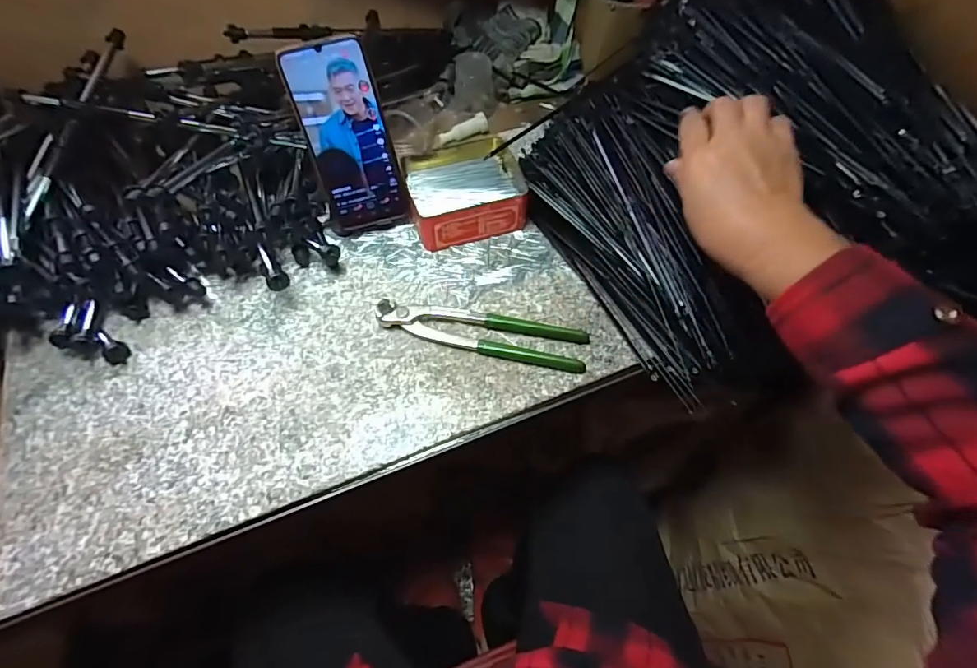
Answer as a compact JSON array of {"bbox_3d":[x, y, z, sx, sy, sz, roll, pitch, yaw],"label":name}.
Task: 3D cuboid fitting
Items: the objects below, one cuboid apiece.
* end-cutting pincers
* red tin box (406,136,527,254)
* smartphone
[{"bbox_3d":[-0.007,-0.006,0.452,0.198,0.017,0.048,10,60,6],"label":"end-cutting pincers"},{"bbox_3d":[-0.025,-0.157,0.522,0.125,0.041,0.114,-13,61,-7],"label":"red tin box"},{"bbox_3d":[-0.133,-0.184,0.462,0.079,0.170,0.011,-13,35,-4],"label":"smartphone"}]

